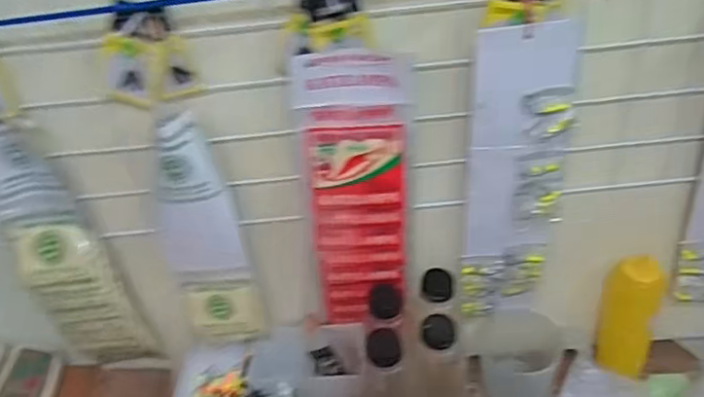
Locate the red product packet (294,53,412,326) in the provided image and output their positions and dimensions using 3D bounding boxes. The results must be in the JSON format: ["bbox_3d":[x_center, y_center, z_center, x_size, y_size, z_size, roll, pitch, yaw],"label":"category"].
[{"bbox_3d":[0.010,0.011,0.695,0.118,0.365,0.021,-5,38,4],"label":"red product packet"}]

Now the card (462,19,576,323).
[{"bbox_3d":[0.176,-0.007,0.693,0.102,0.390,0.035,-1,39,8],"label":"card"}]

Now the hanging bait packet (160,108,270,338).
[{"bbox_3d":[-0.170,0.050,0.715,0.085,0.321,0.030,-6,38,2],"label":"hanging bait packet"}]

